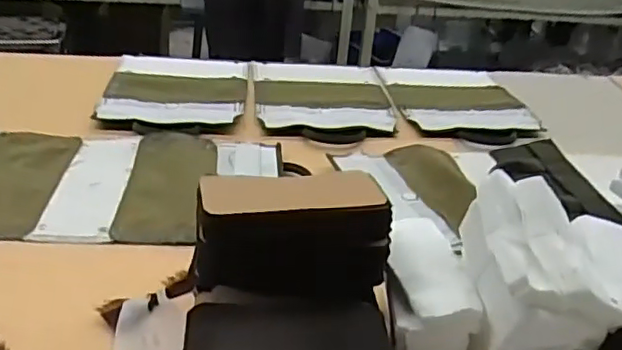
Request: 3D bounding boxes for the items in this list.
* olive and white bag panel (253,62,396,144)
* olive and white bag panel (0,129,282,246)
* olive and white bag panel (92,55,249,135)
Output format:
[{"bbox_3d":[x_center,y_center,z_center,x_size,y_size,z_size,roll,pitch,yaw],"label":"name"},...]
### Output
[{"bbox_3d":[0.024,-0.137,1.108,0.244,0.017,0.312,1,34,-8],"label":"olive and white bag panel"},{"bbox_3d":[-0.299,0.004,0.829,0.500,0.012,0.239,2,34,-7],"label":"olive and white bag panel"},{"bbox_3d":[-0.235,-0.144,1.077,0.235,0.018,0.290,3,34,-5],"label":"olive and white bag panel"}]

